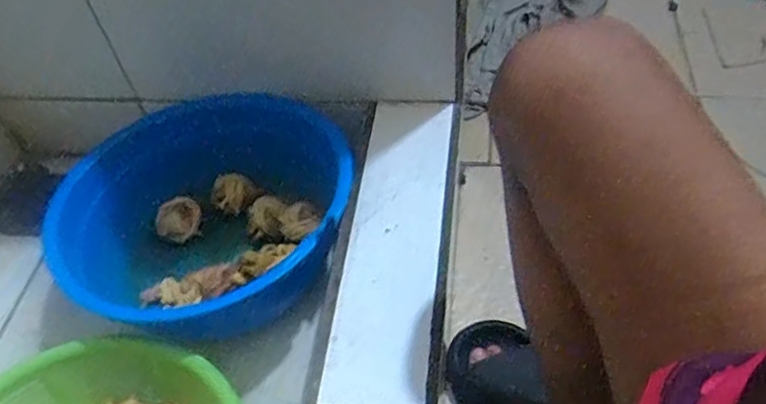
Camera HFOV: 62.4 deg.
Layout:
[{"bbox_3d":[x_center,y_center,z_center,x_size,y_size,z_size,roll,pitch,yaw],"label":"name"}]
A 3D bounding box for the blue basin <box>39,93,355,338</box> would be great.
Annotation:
[{"bbox_3d":[-0.200,0.011,0.725,0.331,0.123,0.296,32,60,27],"label":"blue basin"}]

